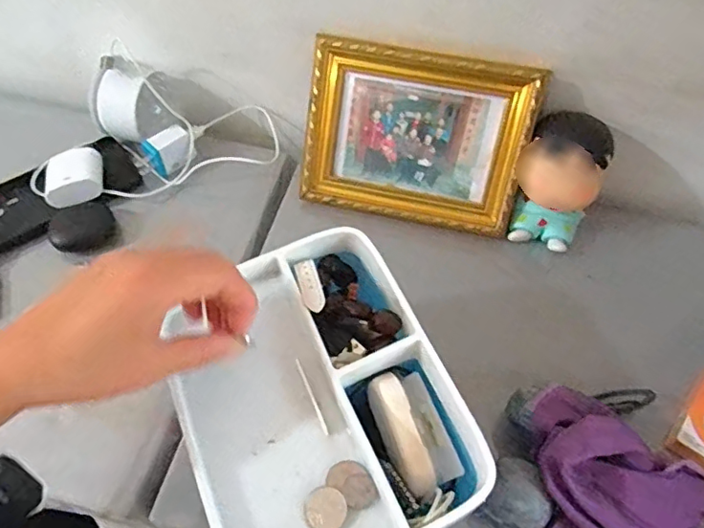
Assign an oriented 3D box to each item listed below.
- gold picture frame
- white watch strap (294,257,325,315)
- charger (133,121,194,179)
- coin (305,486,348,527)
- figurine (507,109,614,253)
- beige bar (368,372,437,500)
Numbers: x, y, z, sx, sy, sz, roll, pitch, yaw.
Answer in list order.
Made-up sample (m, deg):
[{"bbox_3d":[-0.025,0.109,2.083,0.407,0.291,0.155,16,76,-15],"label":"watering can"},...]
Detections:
[{"bbox_3d":[0.060,-0.117,0.516,0.202,0.151,0.018,12,25,7],"label":"gold picture frame"},{"bbox_3d":[-0.029,0.013,0.372,0.016,0.006,0.050,-11,42,-8],"label":"white watch strap"},{"bbox_3d":[-0.195,-0.114,0.573,0.058,0.036,0.030,-36,65,-22],"label":"charger"},{"bbox_3d":[-0.014,0.138,0.308,0.022,0.004,0.023,1,57,-1],"label":"coin"},{"bbox_3d":[0.189,-0.076,0.506,0.073,0.099,0.084,28,61,16],"label":"figurine"},{"bbox_3d":[0.030,0.106,0.342,0.020,0.022,0.074,-17,59,-11],"label":"beige bar"}]

